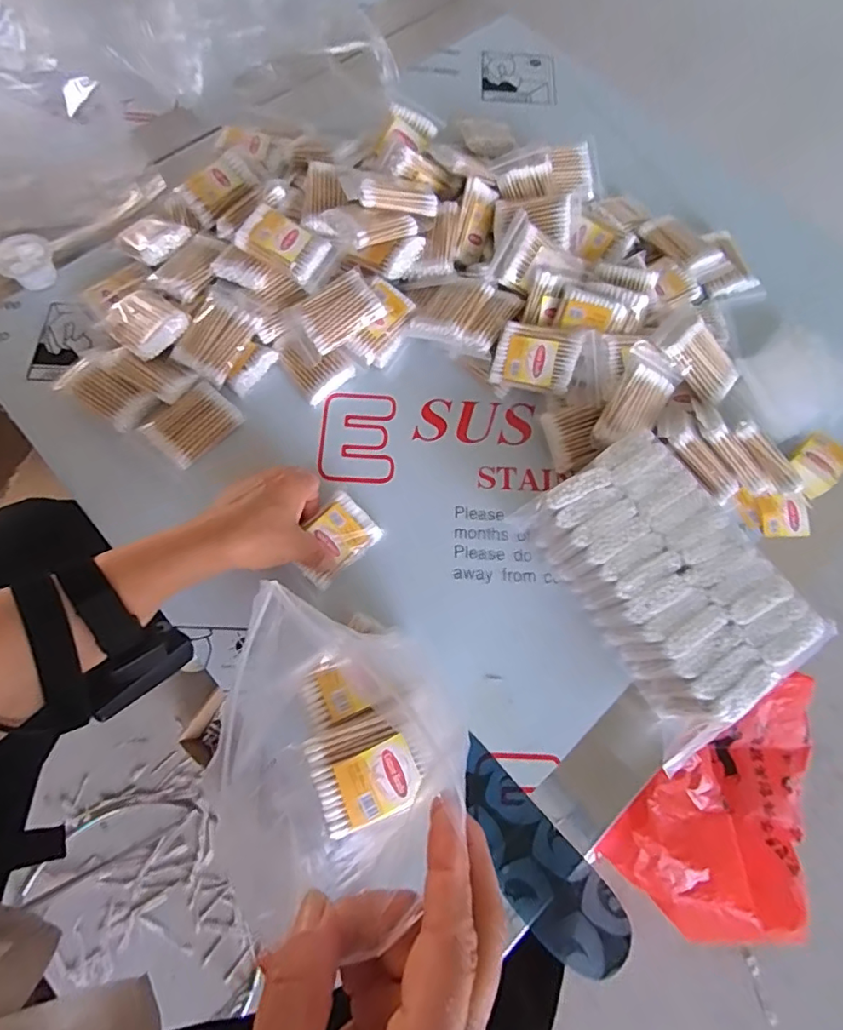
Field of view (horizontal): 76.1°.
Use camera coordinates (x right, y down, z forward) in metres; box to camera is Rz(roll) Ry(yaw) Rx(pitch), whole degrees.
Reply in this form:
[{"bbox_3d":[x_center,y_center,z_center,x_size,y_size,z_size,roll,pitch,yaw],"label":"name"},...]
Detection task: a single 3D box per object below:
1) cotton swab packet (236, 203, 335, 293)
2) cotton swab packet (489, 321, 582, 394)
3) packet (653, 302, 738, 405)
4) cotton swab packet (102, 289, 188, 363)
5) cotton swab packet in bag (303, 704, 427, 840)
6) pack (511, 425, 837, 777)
[{"bbox_3d":[-0.128,-0.258,0.514,0.086,0.018,0.054,32,75,-7],"label":"cotton swab packet"},{"bbox_3d":[0.108,-0.148,0.511,0.076,0.010,0.056,14,100,9],"label":"cotton swab packet"},{"bbox_3d":[0.255,-0.147,0.495,0.087,0.011,0.054,45,77,-11],"label":"packet"},{"bbox_3d":[-0.261,-0.183,0.507,0.076,0.020,0.061,34,76,20],"label":"cotton swab packet"},{"bbox_3d":[-0.032,0.151,0.320,0.061,0.010,0.057,-21,73,-10],"label":"cotton swab packet in bag"},{"bbox_3d":[0.188,0.058,0.437,0.140,0.079,0.219,-30,74,-12],"label":"pack"}]

